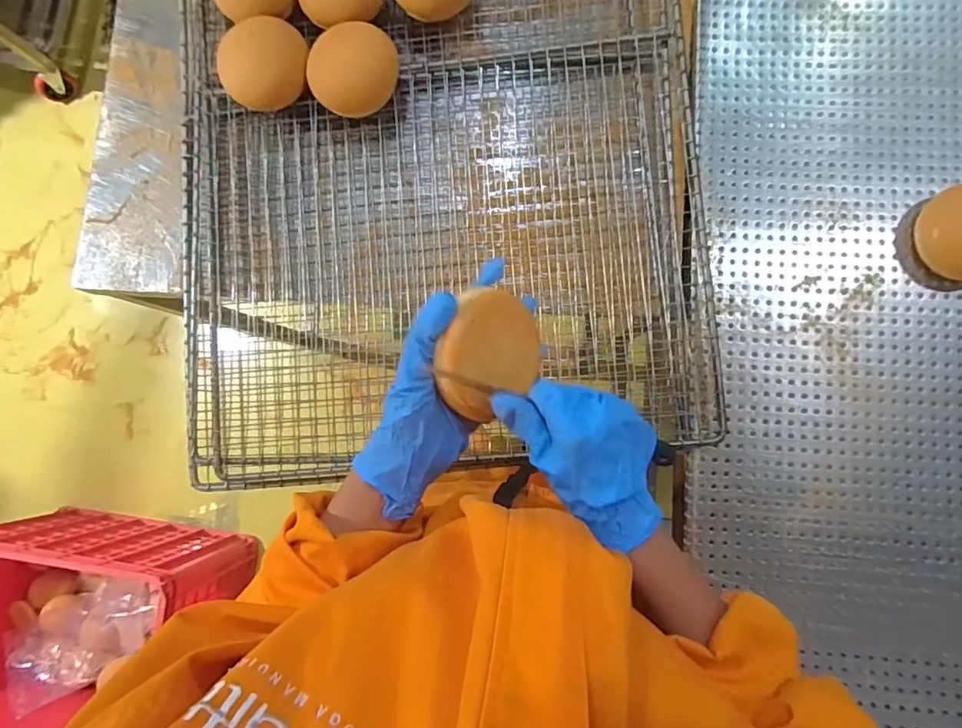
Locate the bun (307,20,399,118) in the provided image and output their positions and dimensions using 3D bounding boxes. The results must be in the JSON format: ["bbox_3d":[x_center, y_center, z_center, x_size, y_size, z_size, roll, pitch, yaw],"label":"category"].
[{"bbox_3d":[-0.138,-0.318,0.554,0.099,0.051,0.081,-22,85,1],"label":"bun"}]

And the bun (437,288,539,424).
[{"bbox_3d":[0.001,-0.012,0.382,0.088,0.045,0.091,9,89,-41],"label":"bun"}]

